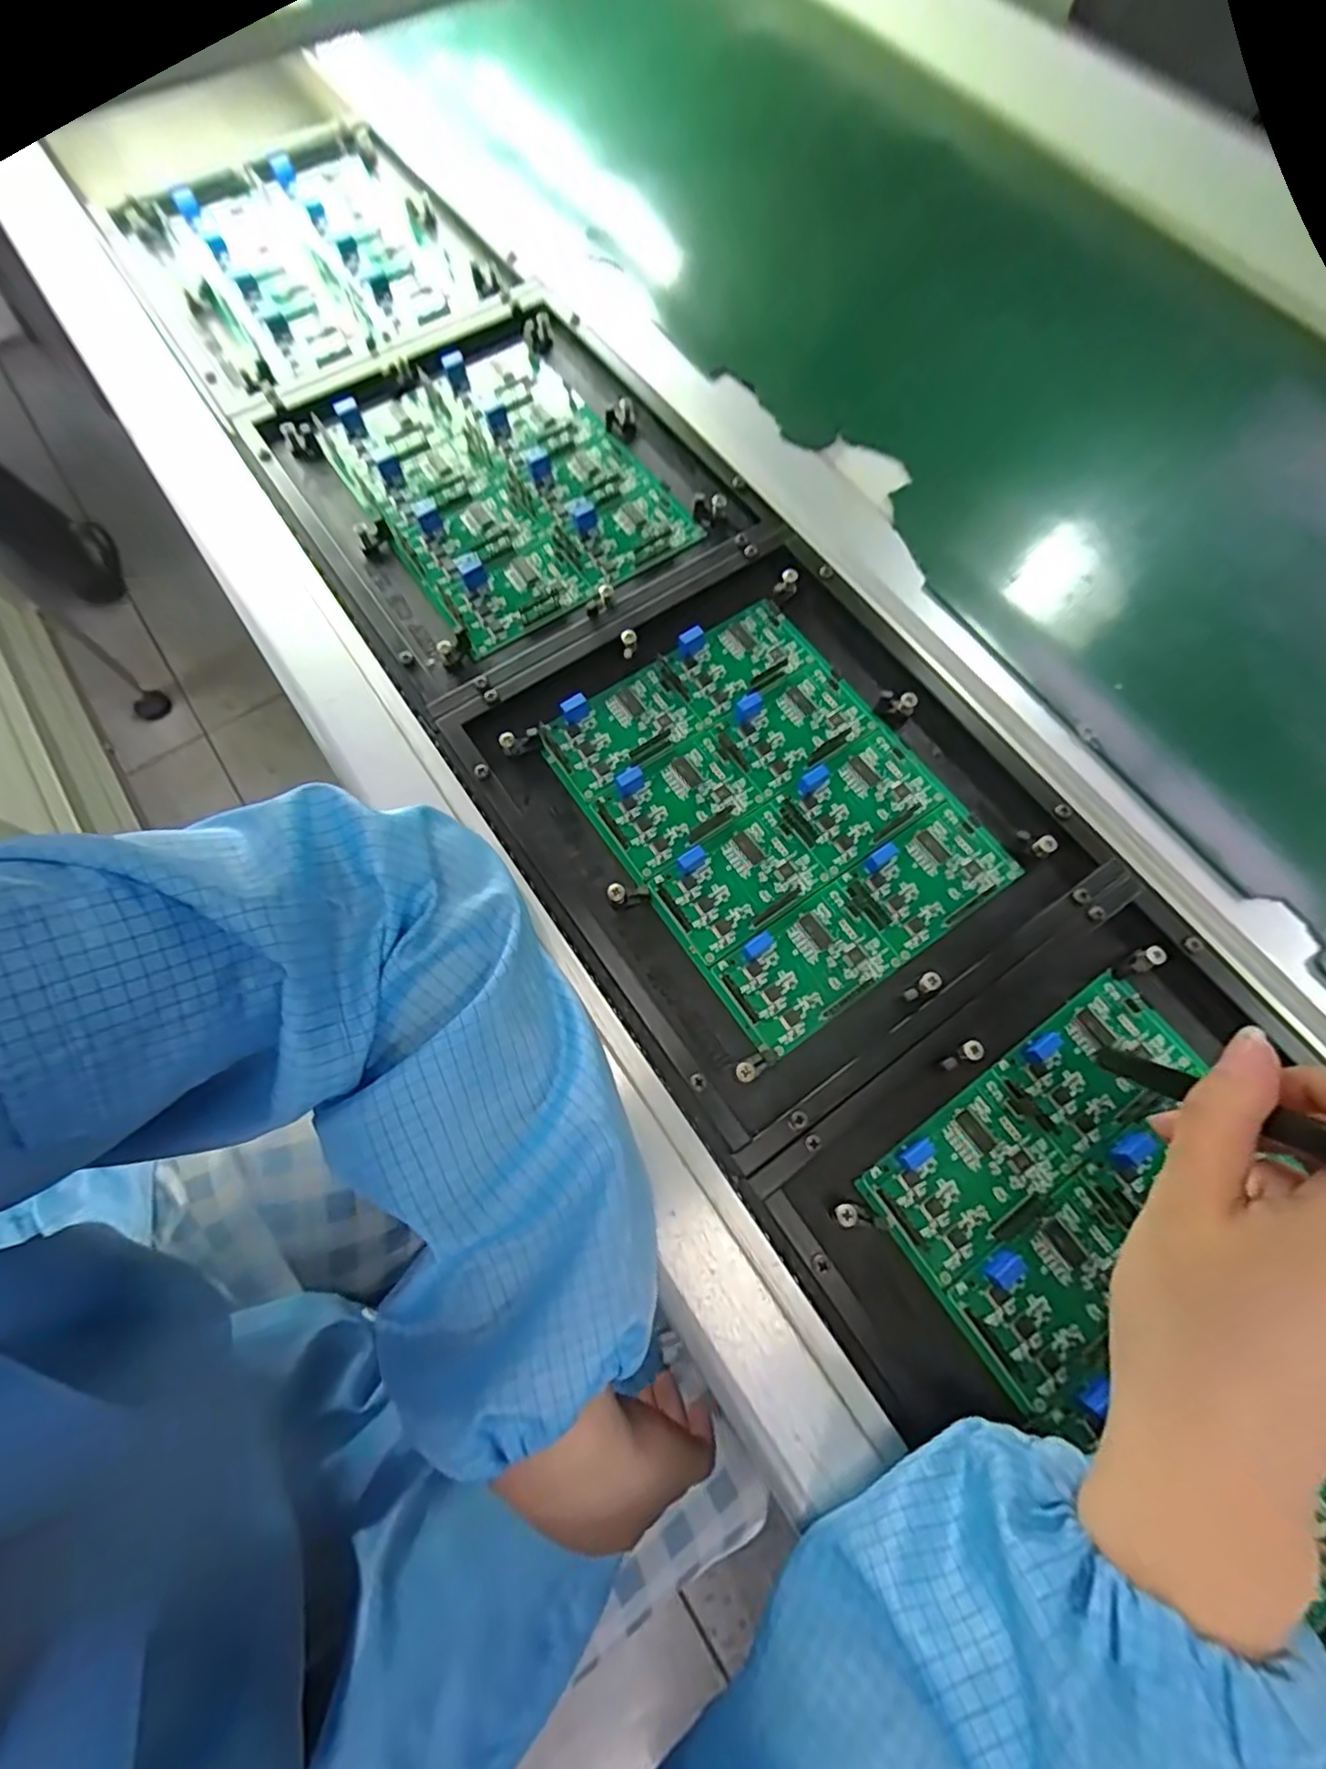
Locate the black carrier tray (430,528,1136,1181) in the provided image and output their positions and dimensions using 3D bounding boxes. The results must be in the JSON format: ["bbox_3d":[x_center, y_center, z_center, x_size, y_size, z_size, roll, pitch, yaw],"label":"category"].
[{"bbox_3d":[0.052,-0.040,0.319,0.228,0.025,0.252,-33,73,-14],"label":"black carrier tray"}]

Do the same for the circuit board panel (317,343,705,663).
[{"bbox_3d":[-0.098,-0.244,0.390,0.154,0.019,0.201,-35,73,-12],"label":"circuit board panel"}]

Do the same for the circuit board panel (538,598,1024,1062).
[{"bbox_3d":[0.052,-0.041,0.322,0.150,0.013,0.195,-33,73,-14],"label":"circuit board panel"}]

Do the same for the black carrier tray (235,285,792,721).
[{"bbox_3d":[-0.095,-0.245,0.389,0.233,0.027,0.262,-33,73,-11],"label":"black carrier tray"}]

